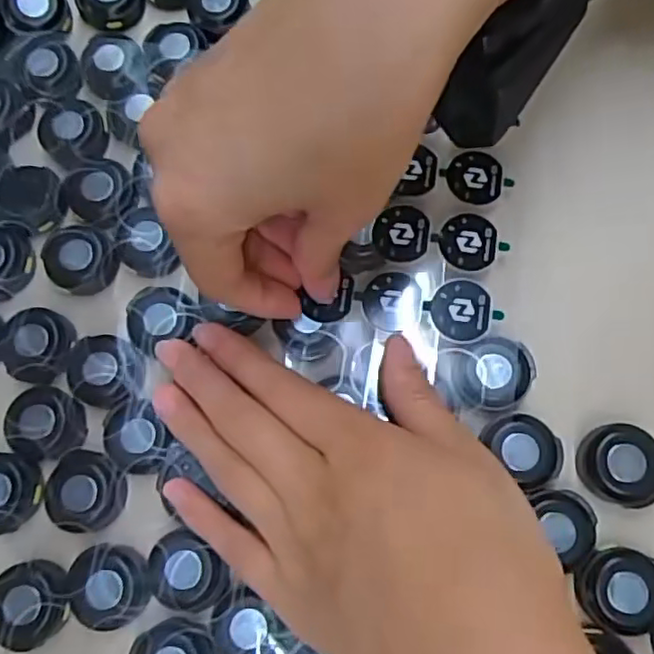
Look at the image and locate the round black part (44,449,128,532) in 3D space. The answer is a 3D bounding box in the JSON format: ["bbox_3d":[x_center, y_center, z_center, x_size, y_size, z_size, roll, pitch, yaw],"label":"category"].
[{"bbox_3d":[-0.094,0.065,0.254,0.030,0.014,0.028,-1,76,3],"label":"round black part"}]

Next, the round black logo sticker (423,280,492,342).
[{"bbox_3d":[0.053,-0.007,0.254,0.024,0.004,0.024,-1,76,3],"label":"round black logo sticker"}]

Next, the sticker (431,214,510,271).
[{"bbox_3d":[0.057,-0.035,0.260,0.023,0.004,0.024,-1,76,3],"label":"sticker"}]

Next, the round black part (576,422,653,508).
[{"bbox_3d":[0.110,0.052,0.241,0.027,0.012,0.029,-1,76,3],"label":"round black part"}]

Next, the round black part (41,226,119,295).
[{"bbox_3d":[-0.106,-0.029,0.276,0.032,0.009,0.029,35,81,11],"label":"round black part"}]

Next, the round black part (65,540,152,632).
[{"bbox_3d":[-0.082,0.098,0.244,0.031,0.012,0.029,-1,76,3],"label":"round black part"}]

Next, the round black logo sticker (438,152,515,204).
[{"bbox_3d":[0.062,-0.062,0.266,0.022,0.004,0.023,-1,76,3],"label":"round black logo sticker"}]

